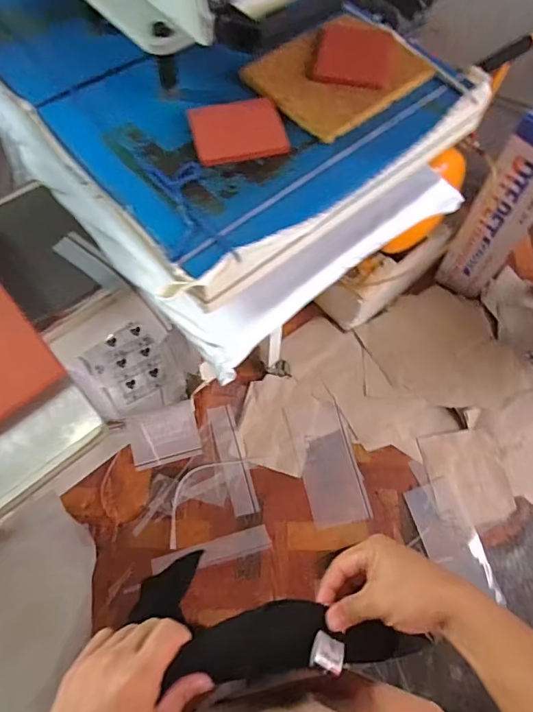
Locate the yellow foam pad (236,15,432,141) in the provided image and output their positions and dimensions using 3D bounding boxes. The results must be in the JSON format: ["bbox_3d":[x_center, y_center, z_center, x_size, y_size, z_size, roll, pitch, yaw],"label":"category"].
[{"bbox_3d":[0.083,-0.315,0.528,0.180,0.012,0.132,-37,73,-17],"label":"yellow foam pad"}]

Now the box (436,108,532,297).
[{"bbox_3d":[0.681,-0.411,1.352,0.185,0.626,0.168,38,69,16],"label":"box"}]

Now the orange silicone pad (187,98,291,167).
[{"bbox_3d":[-0.030,-0.234,0.494,0.091,0.010,0.076,-14,65,-8],"label":"orange silicone pad"}]

